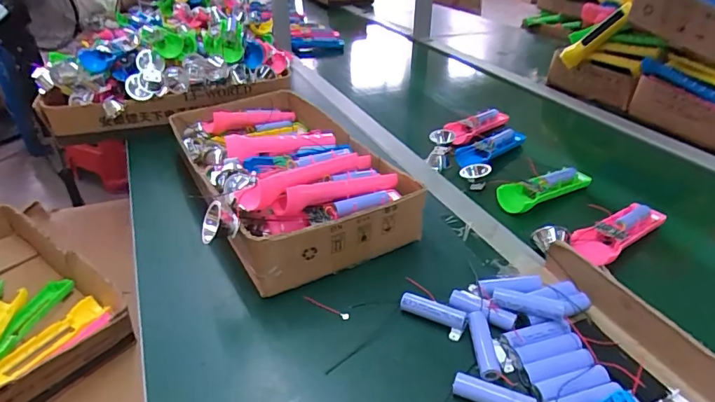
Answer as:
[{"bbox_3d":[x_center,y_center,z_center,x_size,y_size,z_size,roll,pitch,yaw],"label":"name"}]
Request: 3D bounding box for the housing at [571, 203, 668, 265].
[{"bbox_3d":[0.308,0.040,0.555,0.167,0.026,0.046,-19,37,-27],"label":"housing"}]

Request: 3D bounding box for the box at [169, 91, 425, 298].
[{"bbox_3d":[-0.117,-0.059,0.651,0.239,0.108,0.427,-17,36,-22],"label":"box"}]

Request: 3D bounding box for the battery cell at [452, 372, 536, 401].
[{"bbox_3d":[0.111,0.160,0.381,0.064,0.016,0.016,14,35,21],"label":"battery cell"}]

